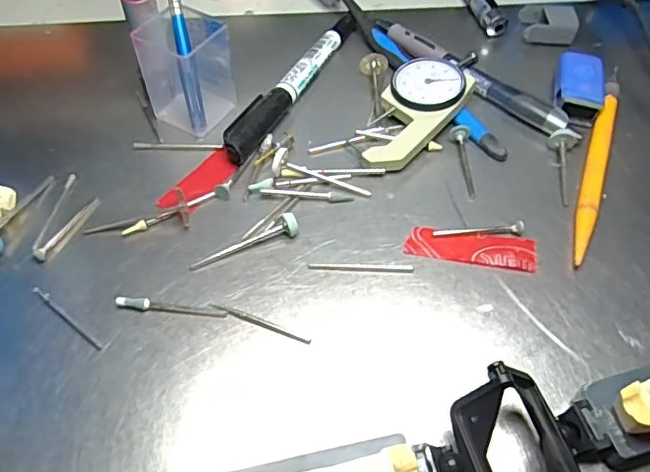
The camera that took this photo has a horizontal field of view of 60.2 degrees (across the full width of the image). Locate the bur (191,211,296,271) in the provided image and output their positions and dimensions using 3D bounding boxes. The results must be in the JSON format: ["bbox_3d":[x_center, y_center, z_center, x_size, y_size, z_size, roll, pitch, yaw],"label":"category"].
[{"bbox_3d":[-0.035,0.002,0.238,0.047,0.009,0.009,-16,55,-13],"label":"bur"}]

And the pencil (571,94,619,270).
[{"bbox_3d":[0.128,-0.029,0.264,0.010,0.010,0.109,20,55,14],"label":"pencil"}]

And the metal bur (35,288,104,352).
[{"bbox_3d":[-0.101,0.031,0.218,0.042,0.004,0.004,34,60,22],"label":"metal bur"}]

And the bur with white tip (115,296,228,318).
[{"bbox_3d":[-0.060,0.028,0.221,0.043,0.004,0.004,4,53,2],"label":"bur with white tip"}]

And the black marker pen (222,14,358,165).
[{"bbox_3d":[-0.016,-0.082,0.301,0.016,0.013,0.132,23,56,16],"label":"black marker pen"}]

